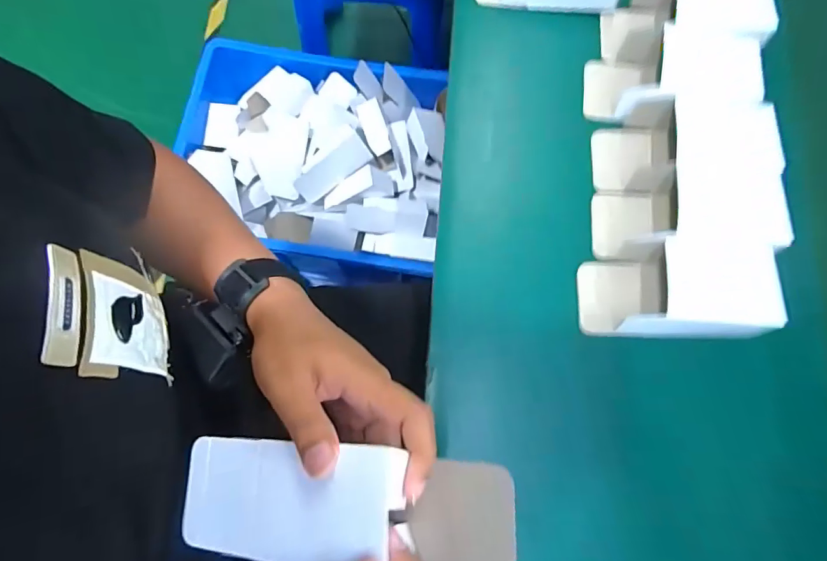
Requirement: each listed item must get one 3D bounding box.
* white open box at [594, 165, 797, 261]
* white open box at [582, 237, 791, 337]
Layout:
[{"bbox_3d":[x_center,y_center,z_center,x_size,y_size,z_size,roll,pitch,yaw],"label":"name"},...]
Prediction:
[{"bbox_3d":[0.237,-0.059,0.384,0.144,0.050,0.081,-1,76,-1],"label":"white open box"},{"bbox_3d":[0.217,0.008,0.370,0.139,0.053,0.077,3,76,-1],"label":"white open box"}]

